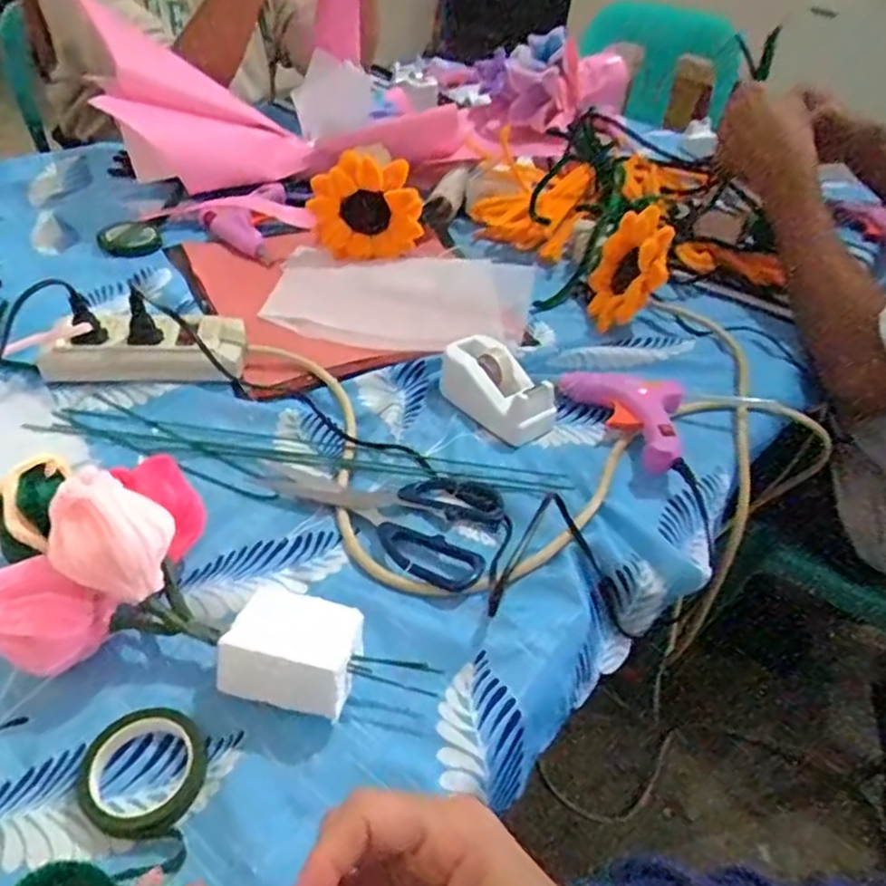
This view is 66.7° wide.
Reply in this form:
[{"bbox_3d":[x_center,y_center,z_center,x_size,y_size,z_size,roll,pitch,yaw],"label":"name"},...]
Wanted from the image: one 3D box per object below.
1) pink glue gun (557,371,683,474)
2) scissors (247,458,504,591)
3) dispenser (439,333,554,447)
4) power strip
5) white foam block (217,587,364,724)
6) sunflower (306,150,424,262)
[{"bbox_3d":[0.142,-0.025,0.550,0.100,0.034,0.090,17,44,10],"label":"pink glue gun"},{"bbox_3d":[-0.043,0.035,0.482,0.179,0.011,0.090,25,46,18],"label":"scissors"},{"bbox_3d":[0.045,-0.049,0.559,0.102,0.040,0.054,37,51,28],"label":"dispenser"},{"bbox_3d":[-0.245,-0.083,0.562,0.154,0.034,0.069,2,44,-6],"label":"power strip"},{"bbox_3d":[-0.083,0.113,0.366,0.068,0.036,0.052,15,28,5],"label":"white foam block"},{"bbox_3d":[-0.083,-0.251,0.722,0.115,0.098,0.034,9,43,2],"label":"sunflower"}]

